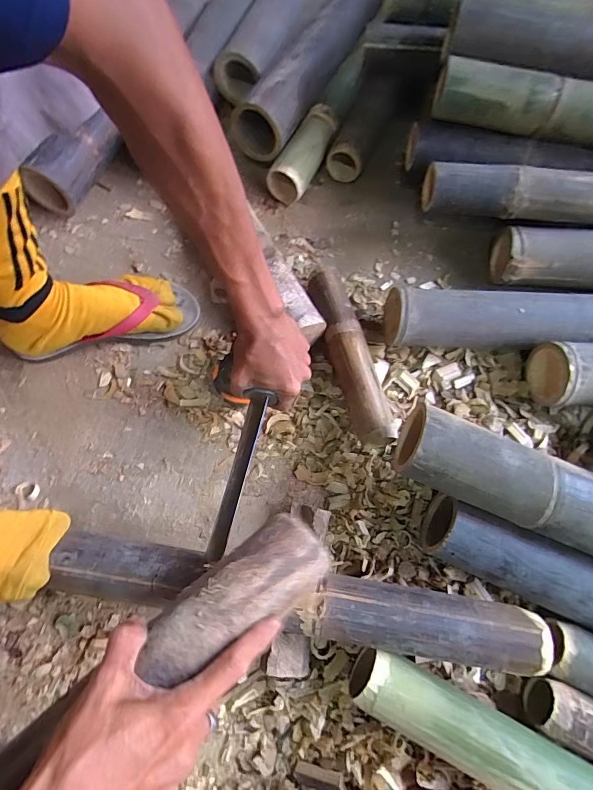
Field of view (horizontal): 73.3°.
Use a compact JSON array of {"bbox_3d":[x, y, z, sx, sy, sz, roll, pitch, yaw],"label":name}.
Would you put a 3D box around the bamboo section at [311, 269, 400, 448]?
[{"bbox_3d":[0.066,-0.053,0.519,0.048,0.056,0.249,-15,71,-6],"label":"bamboo section"}]

